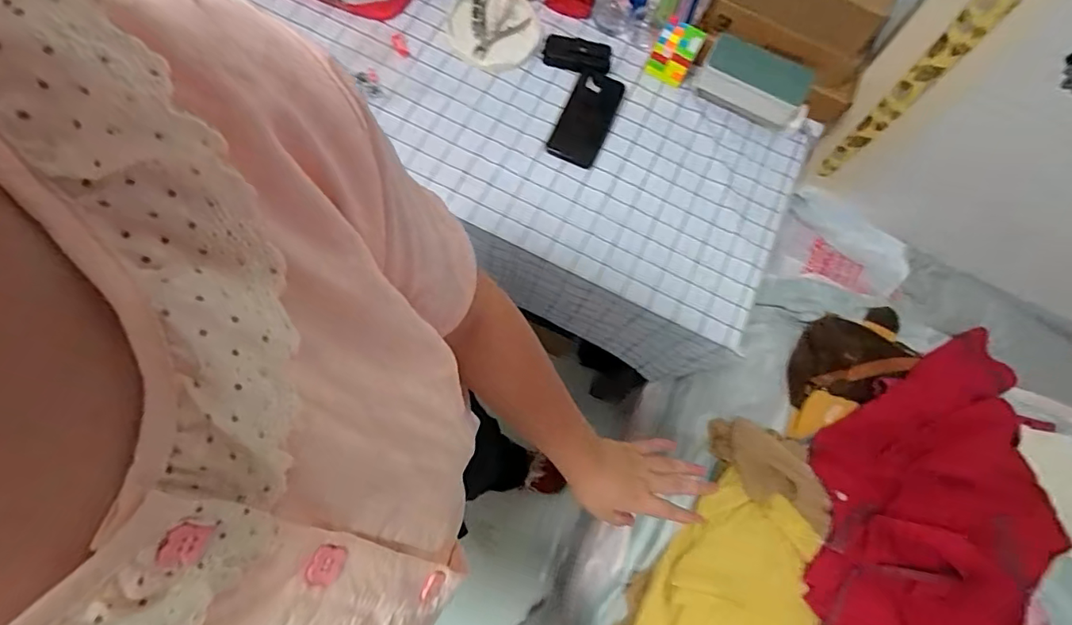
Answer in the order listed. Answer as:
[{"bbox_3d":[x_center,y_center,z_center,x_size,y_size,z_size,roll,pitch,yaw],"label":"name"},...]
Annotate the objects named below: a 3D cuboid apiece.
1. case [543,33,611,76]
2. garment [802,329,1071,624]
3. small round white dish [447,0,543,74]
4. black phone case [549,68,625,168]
[{"bbox_3d":[0.066,-0.404,0.804,0.102,0.021,0.051,9,74,0],"label":"case"},{"bbox_3d":[0.654,0.291,0.821,0.334,0.148,0.633,38,63,8],"label":"garment"},{"bbox_3d":[-0.065,-0.442,0.798,0.138,0.018,0.141,1,74,-2],"label":"small round white dish"},{"bbox_3d":[0.078,-0.298,0.782,0.074,0.004,0.161,22,75,4],"label":"black phone case"}]

